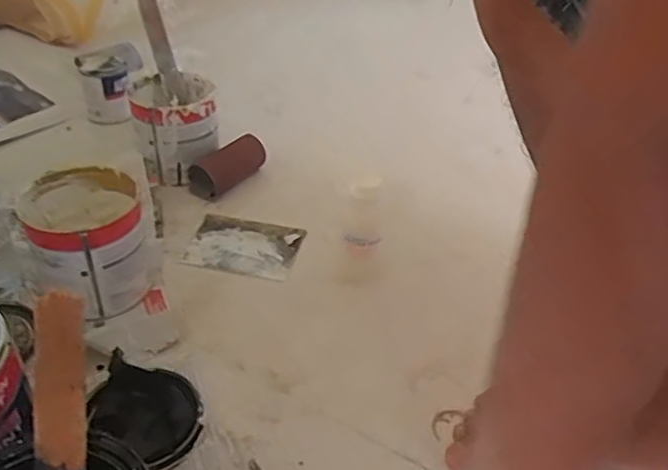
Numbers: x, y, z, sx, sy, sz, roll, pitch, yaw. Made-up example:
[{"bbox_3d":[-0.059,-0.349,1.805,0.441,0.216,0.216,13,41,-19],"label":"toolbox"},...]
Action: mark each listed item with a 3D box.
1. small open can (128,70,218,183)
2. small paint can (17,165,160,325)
[{"bbox_3d":[-0.200,-0.134,0.810,0.100,0.105,0.121,-5,38,-12],"label":"small open can"},{"bbox_3d":[-0.230,0.009,0.612,0.109,0.101,0.111,-11,40,-20],"label":"small paint can"}]

